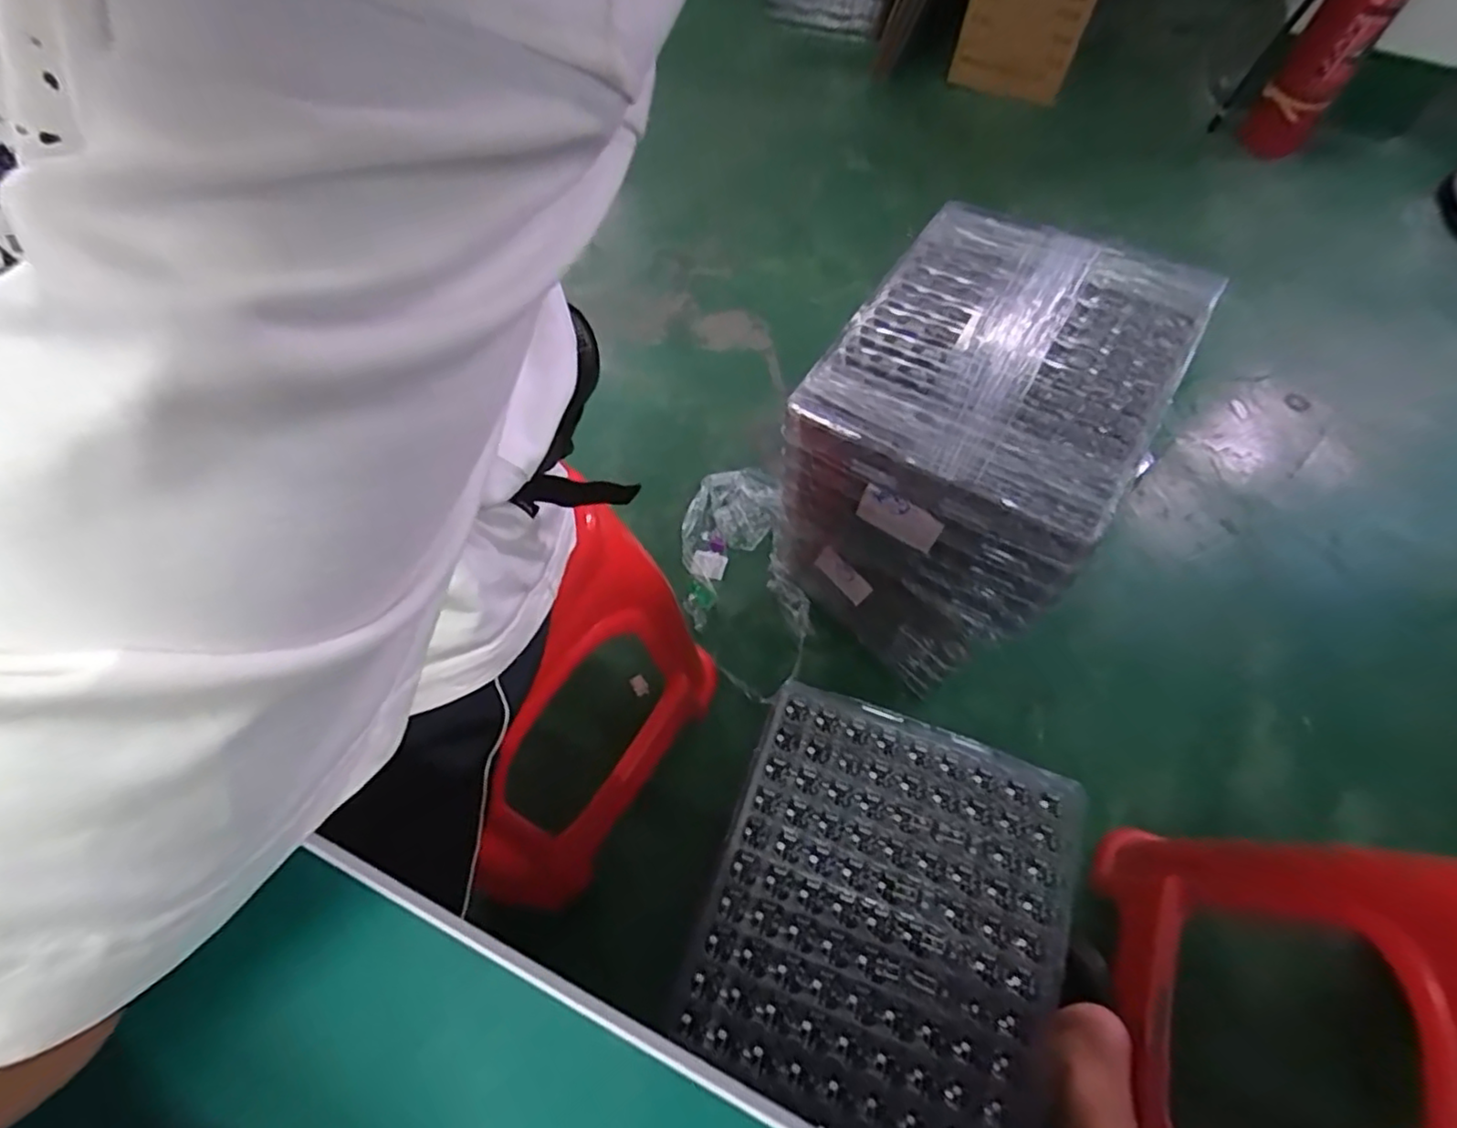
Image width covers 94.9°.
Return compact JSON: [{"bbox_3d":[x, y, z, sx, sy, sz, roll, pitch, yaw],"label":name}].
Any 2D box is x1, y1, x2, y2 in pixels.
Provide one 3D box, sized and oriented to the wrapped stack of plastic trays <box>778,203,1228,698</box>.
[{"bbox_3d":[0.264,-0.120,0.805,0.299,0.398,0.360,32,68,14],"label":"wrapped stack of plastic trays"}]

